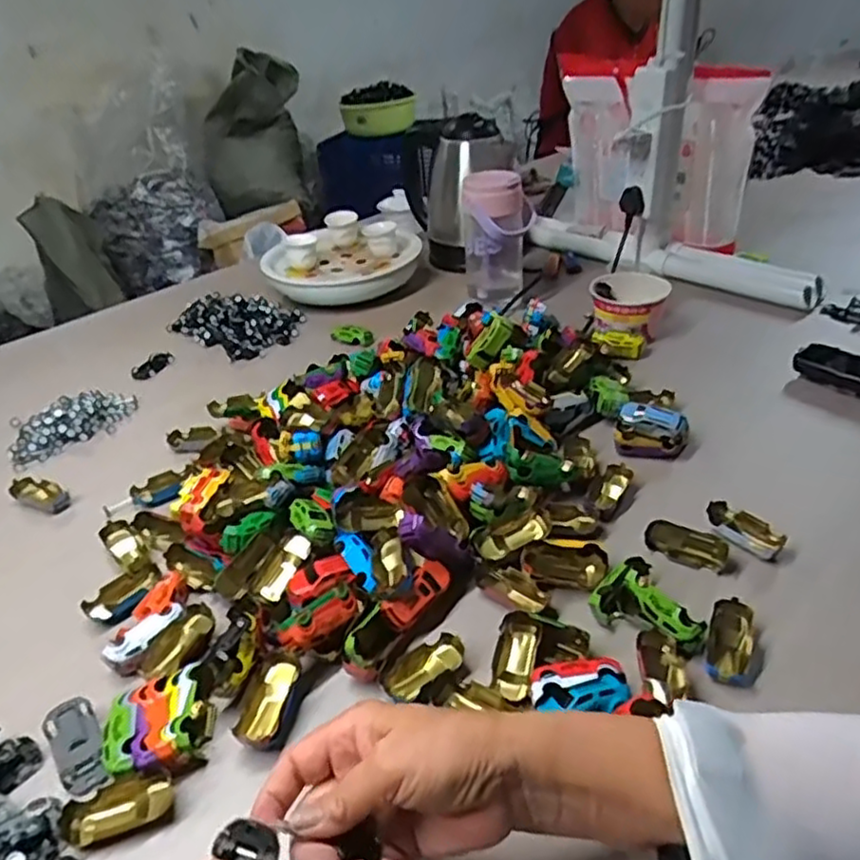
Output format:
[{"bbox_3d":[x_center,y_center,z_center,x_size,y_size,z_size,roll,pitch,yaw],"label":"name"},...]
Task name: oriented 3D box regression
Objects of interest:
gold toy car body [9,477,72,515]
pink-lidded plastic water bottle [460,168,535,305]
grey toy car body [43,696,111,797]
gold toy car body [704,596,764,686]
[{"bbox_3d":[-0.398,0.064,0.697,0.062,0.016,0.031,10,37,23],"label":"gold toy car body"},{"bbox_3d":[0.095,-0.262,0.951,0.092,0.188,0.099,-2,34,5],"label":"pink-lidded plastic water bottle"},{"bbox_3d":[-0.236,0.212,0.457,0.031,0.013,0.073,-28,40,-29],"label":"grey toy car body"},{"bbox_3d":[0.215,0.153,0.481,0.035,0.025,0.062,9,37,20],"label":"gold toy car body"}]

